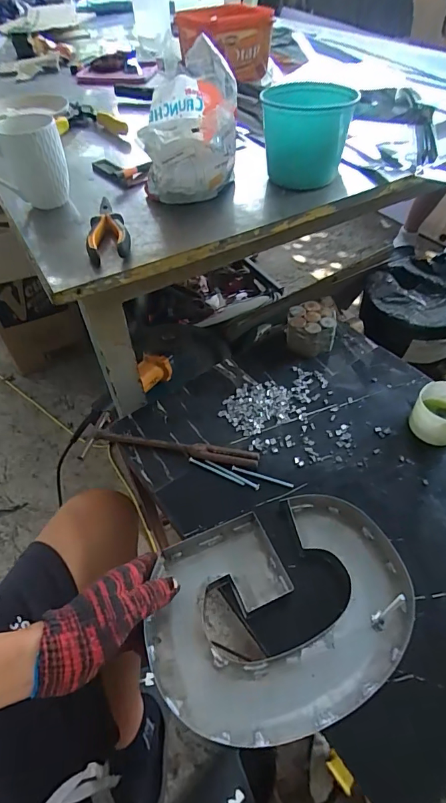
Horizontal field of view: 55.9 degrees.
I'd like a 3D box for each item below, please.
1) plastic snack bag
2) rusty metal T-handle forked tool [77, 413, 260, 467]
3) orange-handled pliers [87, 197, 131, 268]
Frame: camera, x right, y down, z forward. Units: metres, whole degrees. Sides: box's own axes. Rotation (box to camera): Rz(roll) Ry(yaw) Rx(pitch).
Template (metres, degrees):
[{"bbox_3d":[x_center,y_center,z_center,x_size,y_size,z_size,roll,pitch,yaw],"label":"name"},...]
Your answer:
[{"bbox_3d":[-0.047,-0.355,0.559,0.121,0.157,0.121,-10,50,-4],"label":"plastic snack bag"},{"bbox_3d":[-0.070,0.055,0.542,0.231,0.014,0.057,6,51,9],"label":"rusty metal T-handle forked tool"},{"bbox_3d":[-0.150,-0.226,0.553,0.051,0.026,0.148,-10,50,-4],"label":"orange-handled pliers"}]

